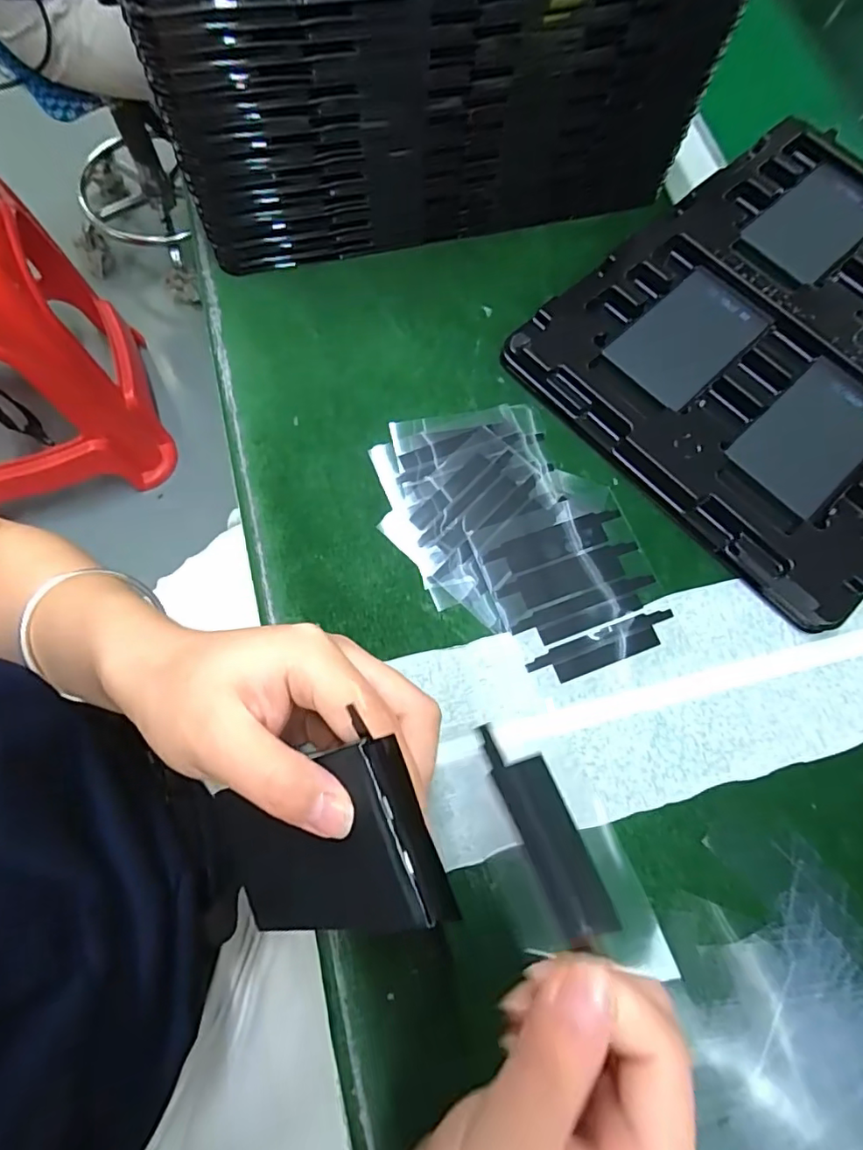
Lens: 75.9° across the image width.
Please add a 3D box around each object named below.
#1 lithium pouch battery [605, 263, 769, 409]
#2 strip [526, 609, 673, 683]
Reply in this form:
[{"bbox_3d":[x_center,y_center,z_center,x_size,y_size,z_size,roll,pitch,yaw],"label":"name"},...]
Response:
[{"bbox_3d":[0.144,-0.133,0.308,0.055,0.007,0.086,44,76,10],"label":"lithium pouch battery"},{"bbox_3d":[0.083,0.035,0.266,0.074,0.004,0.017,-19,72,-9],"label":"strip"}]

